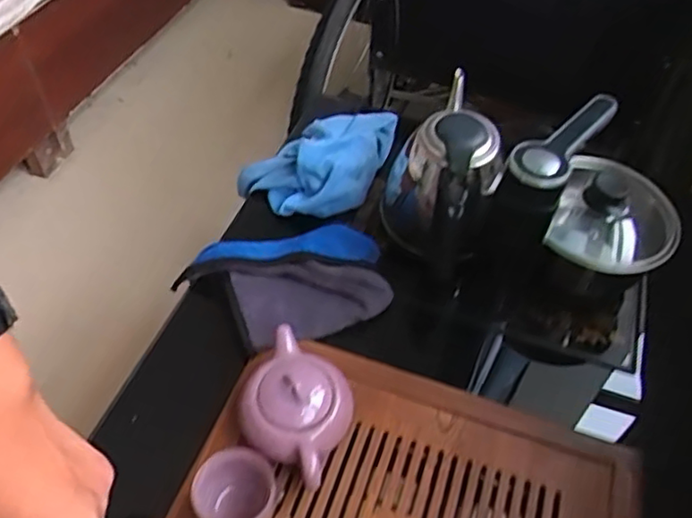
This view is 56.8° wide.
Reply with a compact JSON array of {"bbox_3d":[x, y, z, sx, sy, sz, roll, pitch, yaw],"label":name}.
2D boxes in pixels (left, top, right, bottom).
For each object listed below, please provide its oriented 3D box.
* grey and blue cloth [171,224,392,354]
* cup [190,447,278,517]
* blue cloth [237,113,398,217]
[{"bbox_3d":[-0.066,0.029,0.702,0.216,0.056,0.145,-10,51,-14],"label":"grey and blue cloth"},{"bbox_3d":[-0.089,0.197,0.524,0.063,0.053,0.062,-26,57,-26],"label":"cup"},{"bbox_3d":[-0.039,-0.139,0.822,0.164,0.079,0.190,21,50,12],"label":"blue cloth"}]

